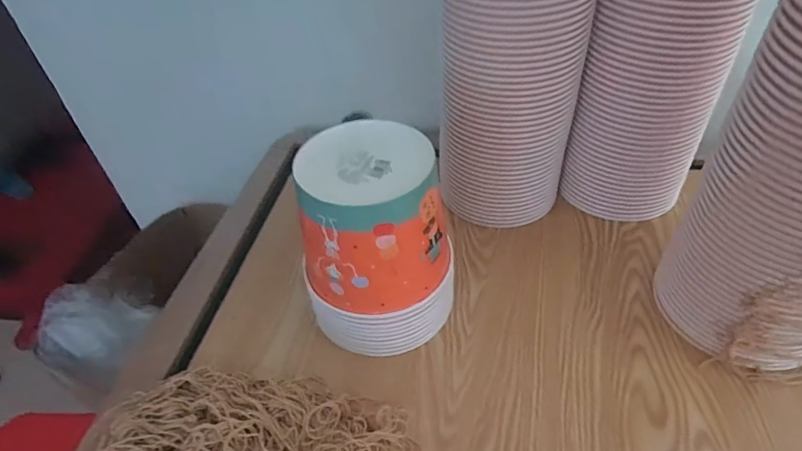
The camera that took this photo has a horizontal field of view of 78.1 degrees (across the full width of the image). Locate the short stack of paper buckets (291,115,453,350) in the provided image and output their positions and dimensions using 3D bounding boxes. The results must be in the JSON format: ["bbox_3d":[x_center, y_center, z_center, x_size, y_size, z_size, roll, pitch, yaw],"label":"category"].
[{"bbox_3d":[-0.026,0.019,0.515,0.152,0.202,0.153,-13,44,-9],"label":"short stack of paper buckets"}]

